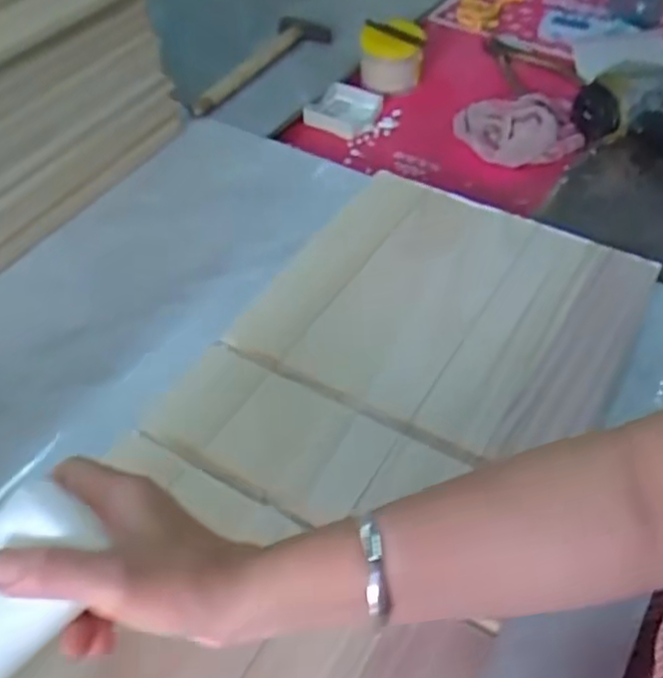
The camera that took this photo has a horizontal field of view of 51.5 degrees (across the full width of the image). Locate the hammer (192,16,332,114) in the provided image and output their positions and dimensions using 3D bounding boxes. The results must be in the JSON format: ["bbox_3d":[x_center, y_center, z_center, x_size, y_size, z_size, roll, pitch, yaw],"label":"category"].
[{"bbox_3d":[-0.078,-0.337,0.851,0.071,0.026,0.250,19,51,16],"label":"hammer"}]

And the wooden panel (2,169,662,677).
[{"bbox_3d":[-0.012,0.113,0.460,0.311,0.017,0.697,20,51,17],"label":"wooden panel"}]

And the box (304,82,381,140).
[{"bbox_3d":[0.014,-0.280,0.827,0.078,0.028,0.074,18,51,15],"label":"box"}]

